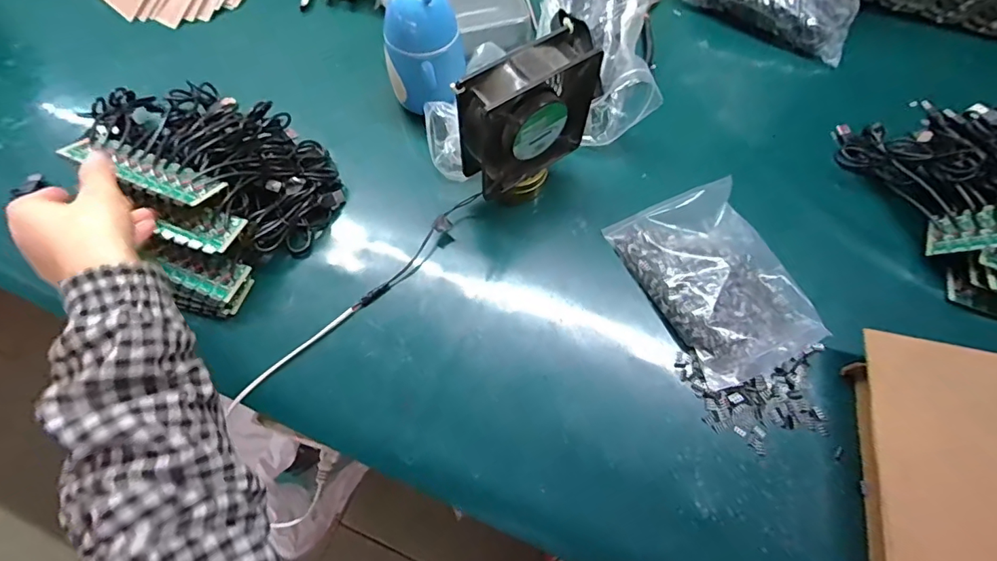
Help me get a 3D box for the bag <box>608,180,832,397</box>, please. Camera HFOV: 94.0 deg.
[{"bbox_3d":[0.203,-0.003,0.435,0.119,0.027,0.179,-23,69,-9],"label":"bag"}]

